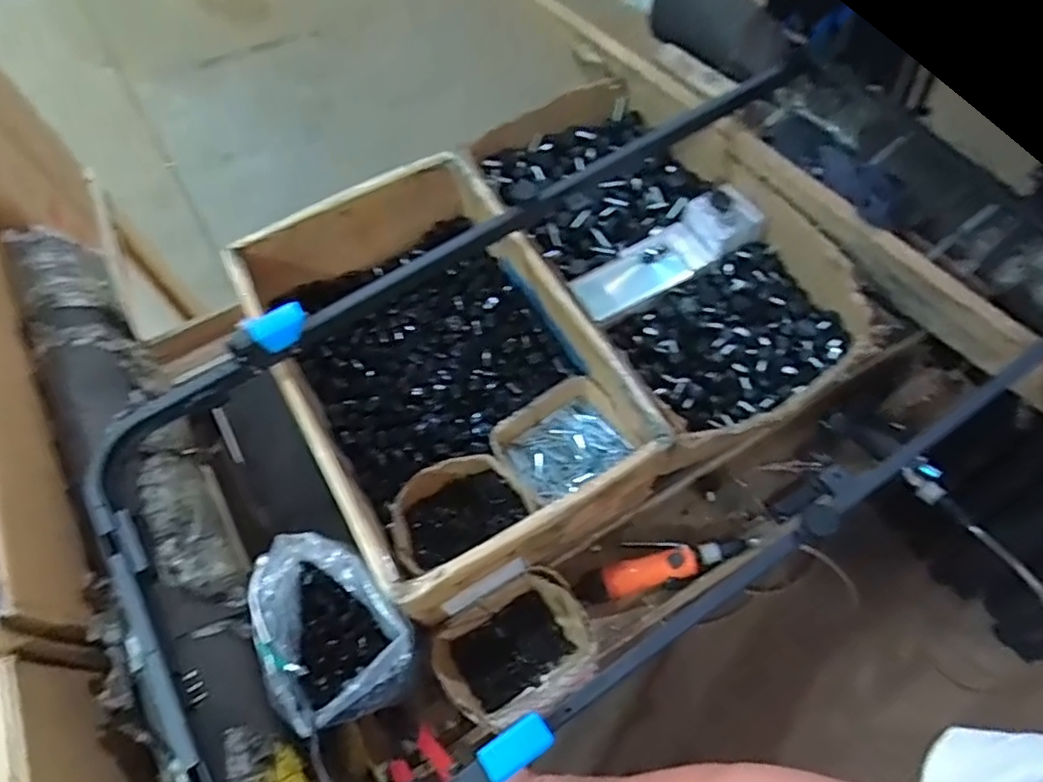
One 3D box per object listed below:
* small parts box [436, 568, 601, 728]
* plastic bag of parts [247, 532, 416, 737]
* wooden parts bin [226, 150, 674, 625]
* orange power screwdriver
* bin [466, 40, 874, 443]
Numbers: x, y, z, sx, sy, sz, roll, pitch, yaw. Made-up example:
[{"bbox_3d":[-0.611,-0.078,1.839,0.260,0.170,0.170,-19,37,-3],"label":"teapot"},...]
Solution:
[{"bbox_3d":[-0.006,0.301,0.754,0.172,0.099,0.135,-28,65,-11],"label":"small parts box"},{"bbox_3d":[-0.202,0.247,0.680,0.130,0.110,0.179,-37,67,-15],"label":"plastic bag of parts"},{"bbox_3d":[-0.104,-0.028,0.847,0.344,0.178,0.540,-31,65,-12],"label":"wooden parts bin"},{"bbox_3d":[0.175,0.216,0.825,0.234,0.054,0.071,-10,63,-2],"label":"orange power screwdriver"},{"bbox_3d":[0.189,-0.219,0.951,0.342,0.120,0.634,-27,65,-11],"label":"bin"}]

